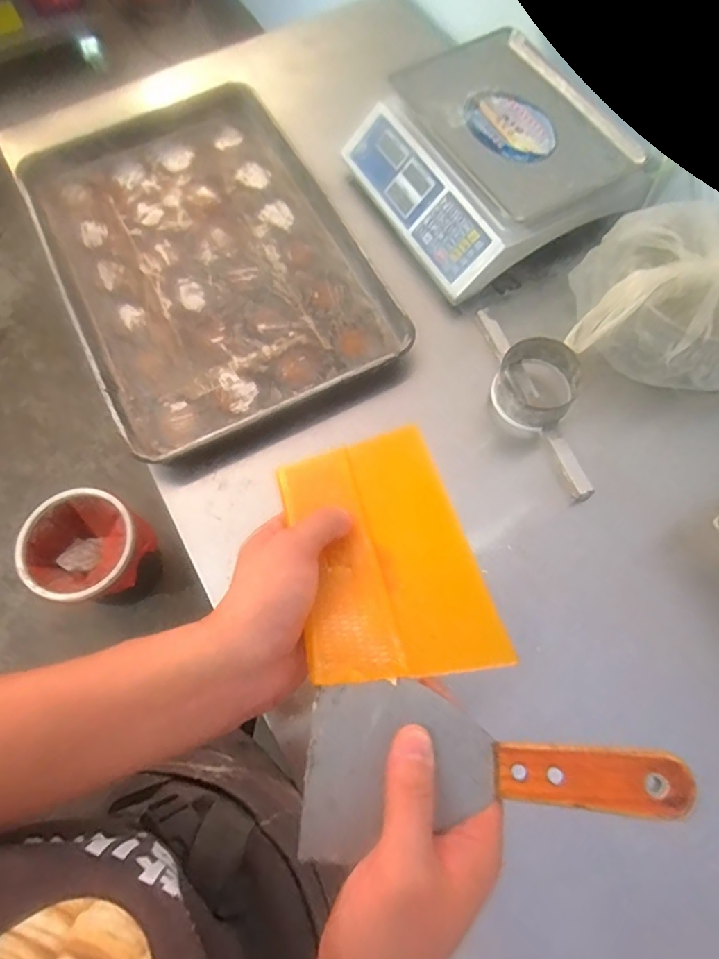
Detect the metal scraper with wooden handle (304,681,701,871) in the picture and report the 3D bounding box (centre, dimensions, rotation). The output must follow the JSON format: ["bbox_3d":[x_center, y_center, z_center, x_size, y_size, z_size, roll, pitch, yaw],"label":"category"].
[{"bbox_3d":[0.066,0.151,0.280,0.185,0.008,0.083,0,69,9],"label":"metal scraper with wooden handle"}]

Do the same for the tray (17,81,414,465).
[{"bbox_3d":[-0.237,-0.351,0.834,0.406,0.051,0.640,-25,71,-9],"label":"tray"}]

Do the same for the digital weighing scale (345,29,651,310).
[{"bbox_3d":[0.186,-0.463,0.824,0.309,0.122,0.326,-27,70,-8],"label":"digital weighing scale"}]

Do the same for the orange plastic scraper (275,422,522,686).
[{"bbox_3d":[0.013,0.043,0.356,0.109,0.006,0.178,-11,51,-7],"label":"orange plastic scraper"}]

